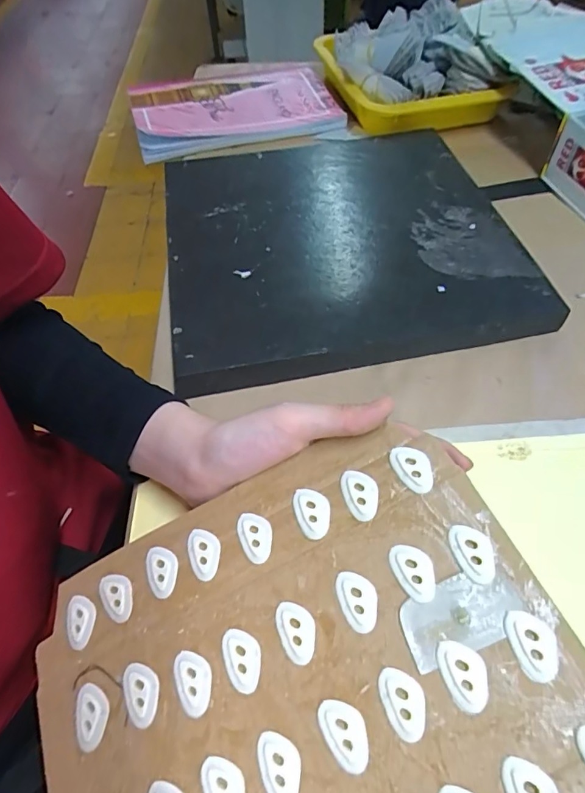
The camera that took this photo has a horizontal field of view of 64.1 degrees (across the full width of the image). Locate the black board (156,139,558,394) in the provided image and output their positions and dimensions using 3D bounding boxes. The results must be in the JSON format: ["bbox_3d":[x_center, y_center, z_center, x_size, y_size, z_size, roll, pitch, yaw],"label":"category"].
[{"bbox_3d":[0.038,-0.148,0.432,0.298,0.027,0.289,-10,56,-3],"label":"black board"}]

